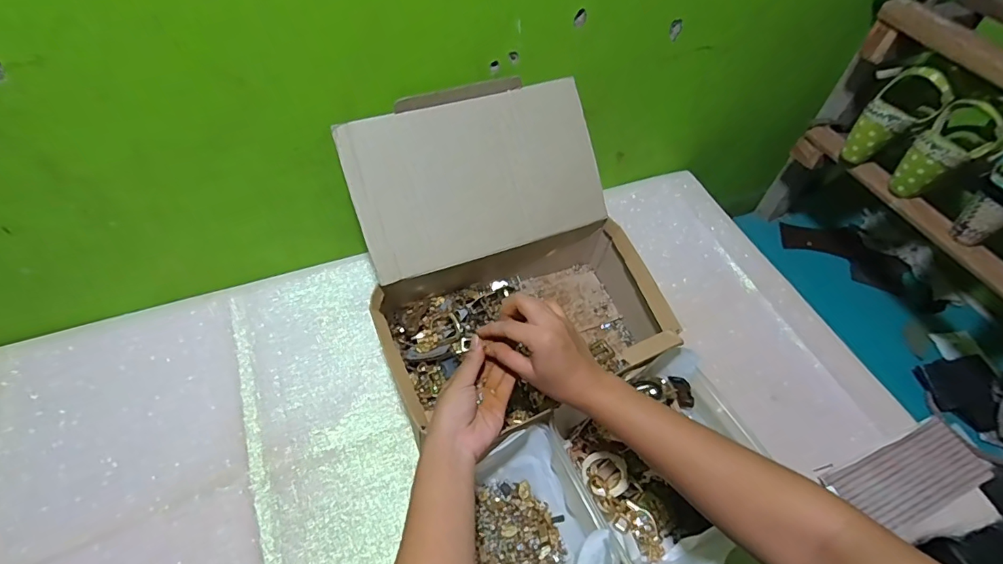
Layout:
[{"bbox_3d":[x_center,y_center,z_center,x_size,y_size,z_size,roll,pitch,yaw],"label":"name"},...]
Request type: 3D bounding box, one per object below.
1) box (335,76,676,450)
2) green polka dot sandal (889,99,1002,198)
[{"bbox_3d":[0.006,-0.029,0.586,0.320,0.232,0.333,-16,57,-15],"label":"box"},{"bbox_3d":[0.606,-0.177,0.656,0.083,0.124,0.077,-31,61,-25],"label":"green polka dot sandal"}]

